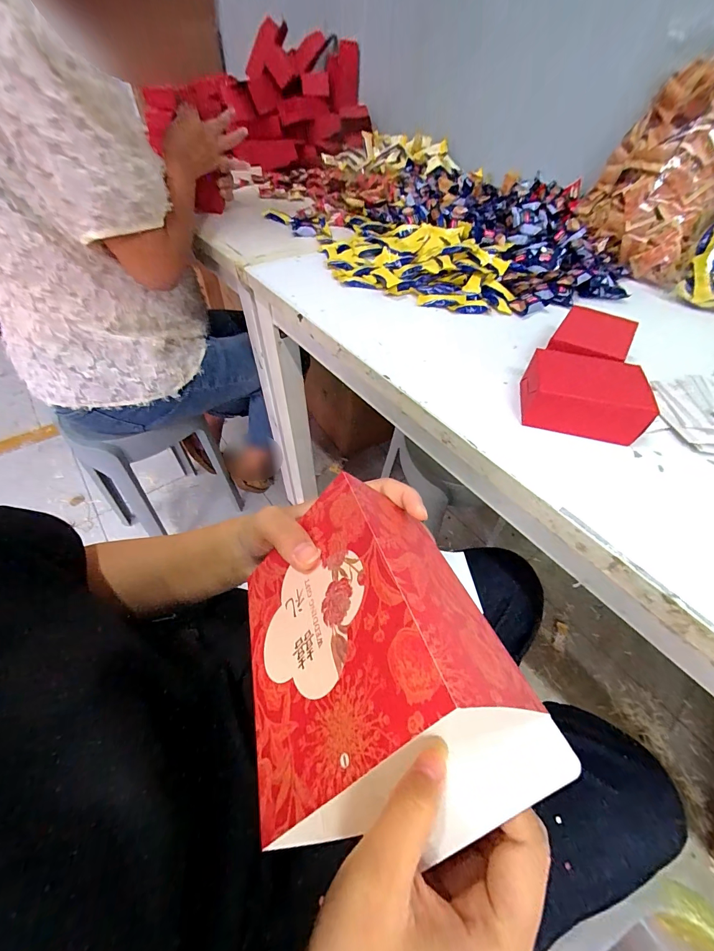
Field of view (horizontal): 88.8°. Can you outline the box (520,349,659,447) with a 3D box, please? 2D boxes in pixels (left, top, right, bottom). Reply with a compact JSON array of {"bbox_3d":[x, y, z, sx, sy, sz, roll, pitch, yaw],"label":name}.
[{"bbox_3d":[0.233,-0.088,0.382,0.113,0.056,0.082,12,51,6],"label":"box"}]

